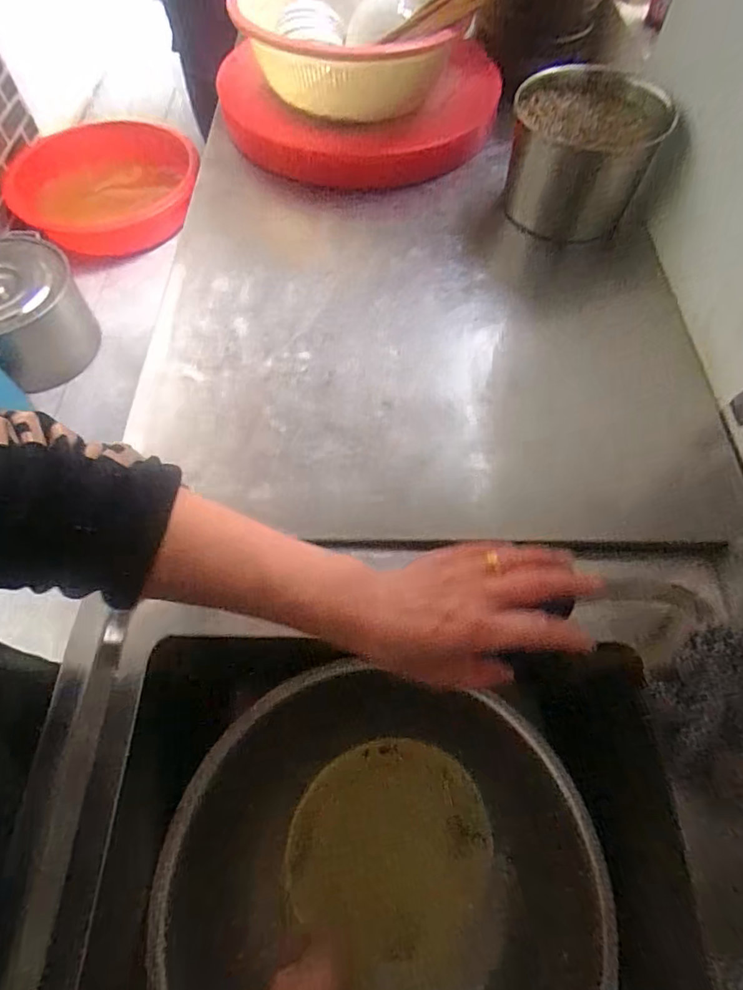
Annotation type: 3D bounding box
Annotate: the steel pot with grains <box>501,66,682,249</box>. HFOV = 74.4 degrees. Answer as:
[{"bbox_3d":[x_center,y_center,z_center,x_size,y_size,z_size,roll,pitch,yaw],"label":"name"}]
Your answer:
[{"bbox_3d":[0.254,-0.414,0.595,0.160,0.111,0.170,4,63,2],"label":"steel pot with grains"}]

